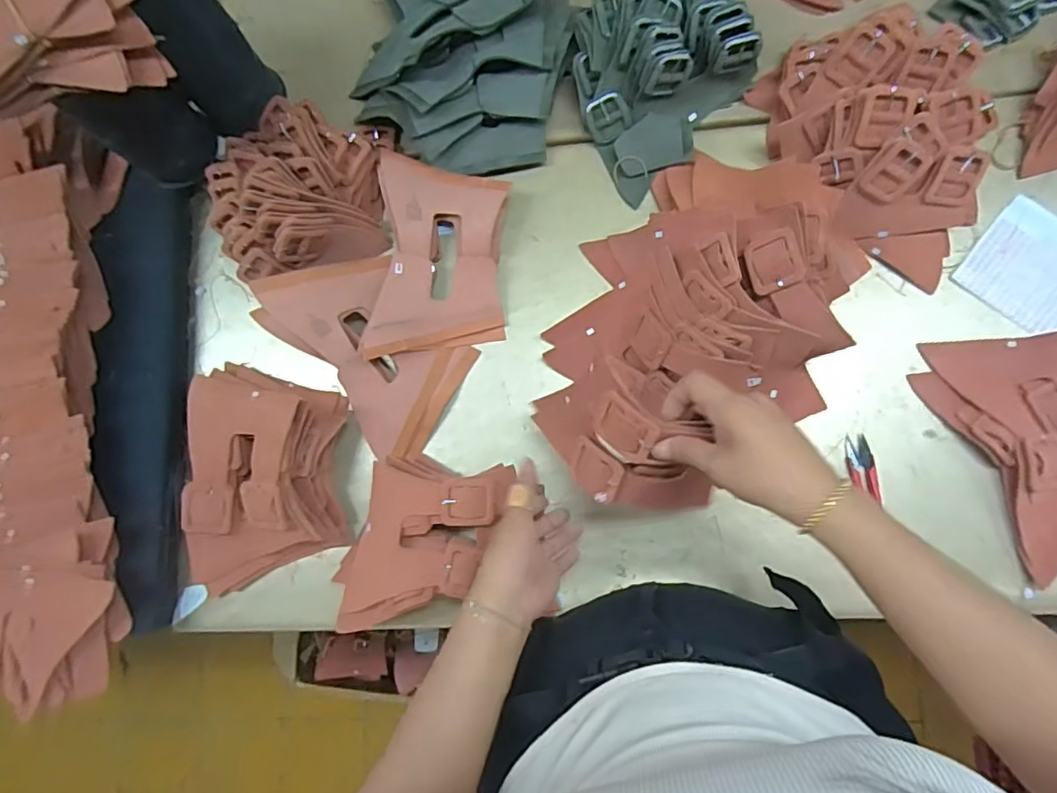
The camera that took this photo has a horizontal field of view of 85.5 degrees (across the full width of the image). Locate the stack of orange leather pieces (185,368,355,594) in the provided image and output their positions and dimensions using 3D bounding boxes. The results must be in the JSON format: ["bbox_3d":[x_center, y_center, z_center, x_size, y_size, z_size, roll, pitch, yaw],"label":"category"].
[{"bbox_3d":[-0.281,0.087,0.598,0.161,0.079,0.239,0,83,6],"label":"stack of orange leather pieces"}]

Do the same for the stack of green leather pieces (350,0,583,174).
[{"bbox_3d":[-0.072,-0.398,0.636,0.234,0.067,0.293,15,85,8],"label":"stack of green leather pieces"}]

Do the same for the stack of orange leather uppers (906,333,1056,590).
[{"bbox_3d":[0.493,0.042,0.545,0.144,0.027,0.228,-21,81,3],"label":"stack of orange leather uppers"}]

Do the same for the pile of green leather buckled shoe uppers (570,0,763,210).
[{"bbox_3d":[0.137,-0.341,0.596,0.175,0.084,0.178,-1,83,6],"label":"pile of green leather buckled shoe uppers"}]

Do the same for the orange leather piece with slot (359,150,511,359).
[{"bbox_3d":[-0.097,-0.153,0.619,0.139,0.041,0.222,1,83,6],"label":"orange leather piece with slot"}]

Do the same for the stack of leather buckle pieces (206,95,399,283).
[{"bbox_3d":[-0.256,-0.225,0.627,0.176,0.098,0.189,6,84,7],"label":"stack of leather buckle pieces"}]

